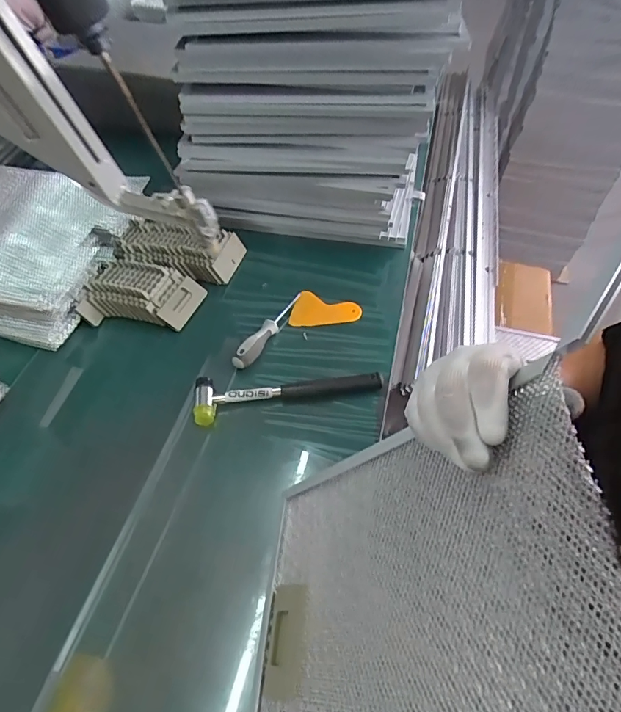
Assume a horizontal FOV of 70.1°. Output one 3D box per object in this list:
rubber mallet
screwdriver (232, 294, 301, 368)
[{"bbox_3d":[-0.028,0.044,0.581,0.242,0.022,0.054,-8,54,-5],"label":"rubber mallet"},{"bbox_3d":[-0.058,-0.042,0.643,0.020,0.023,0.158,25,58,19],"label":"screwdriver"}]

